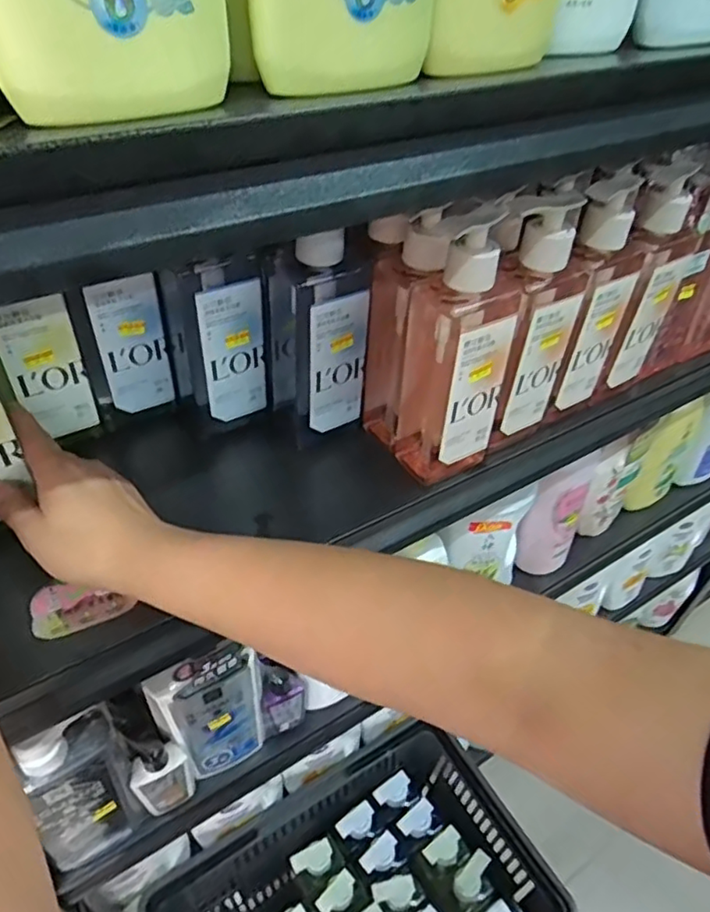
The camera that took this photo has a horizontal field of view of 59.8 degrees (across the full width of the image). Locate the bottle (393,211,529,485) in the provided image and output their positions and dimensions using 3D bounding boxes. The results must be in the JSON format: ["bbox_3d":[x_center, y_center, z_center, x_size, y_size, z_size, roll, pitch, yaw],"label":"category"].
[{"bbox_3d":[0.080,-0.074,0.478,0.075,0.202,0.057,-22,50,-24],"label":"bottle"}]

